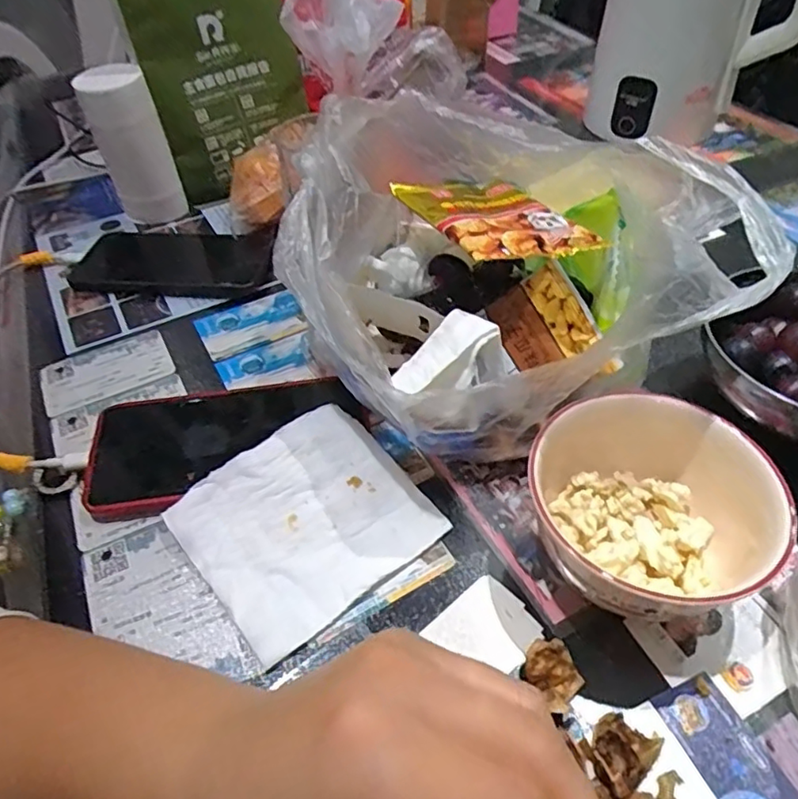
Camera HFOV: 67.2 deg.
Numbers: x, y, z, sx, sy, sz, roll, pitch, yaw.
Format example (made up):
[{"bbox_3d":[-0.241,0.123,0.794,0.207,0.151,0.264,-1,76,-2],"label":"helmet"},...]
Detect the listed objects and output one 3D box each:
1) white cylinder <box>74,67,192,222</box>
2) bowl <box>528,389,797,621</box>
[{"bbox_3d":[-0.243,-0.231,0.553,0.057,0.125,0.065,-20,50,-14],"label":"white cylinder"},{"bbox_3d":[0.122,0.057,0.305,0.105,0.065,0.102,-2,48,2],"label":"bowl"}]

